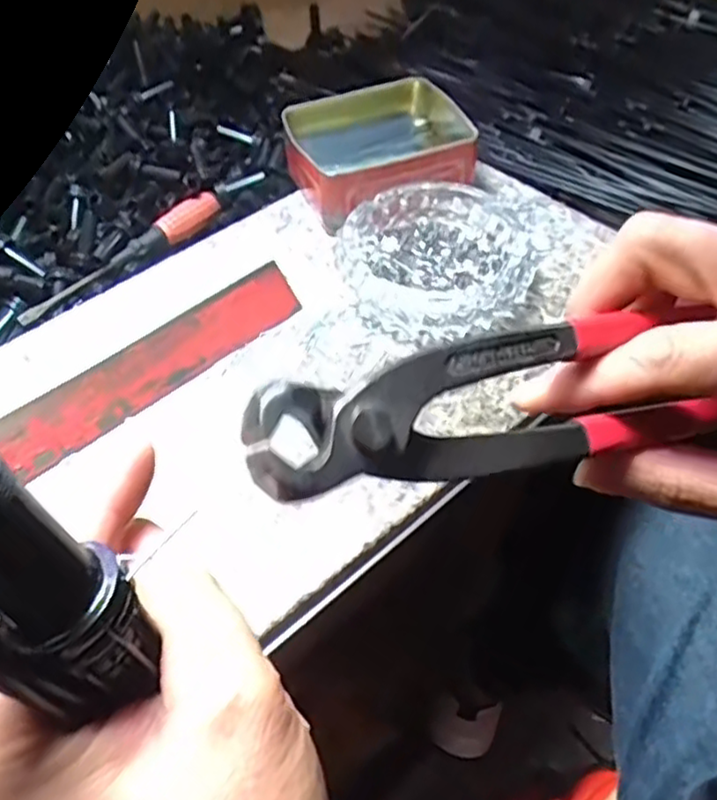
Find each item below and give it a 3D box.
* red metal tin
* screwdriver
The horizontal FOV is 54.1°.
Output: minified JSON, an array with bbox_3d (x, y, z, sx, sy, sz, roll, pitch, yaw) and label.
[{"bbox_3d":[0.016,-0.183,0.515,0.124,0.046,0.102,-16,52,-12],"label":"red metal tin"},{"bbox_3d":[-0.162,-0.101,0.482,0.016,0.015,0.159,35,59,26],"label":"screwdriver"}]

